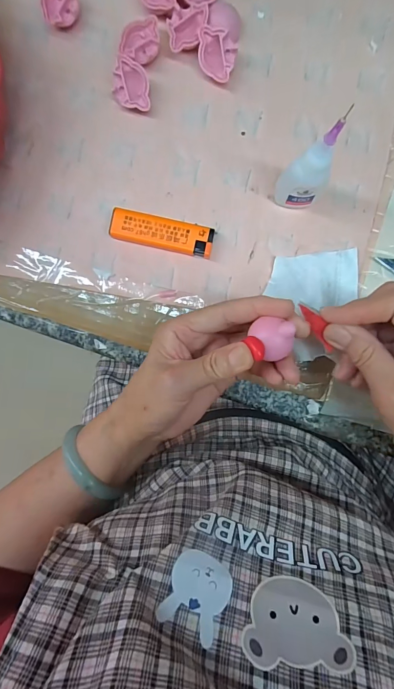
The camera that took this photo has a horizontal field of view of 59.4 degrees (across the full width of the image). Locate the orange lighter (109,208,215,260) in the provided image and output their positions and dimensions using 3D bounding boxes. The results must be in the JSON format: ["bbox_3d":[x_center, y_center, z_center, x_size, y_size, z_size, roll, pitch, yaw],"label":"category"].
[{"bbox_3d":[-0.027,-0.087,0.273,0.079,0.012,0.023,13,92,0],"label":"orange lighter"}]

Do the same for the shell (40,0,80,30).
[{"bbox_3d":[-0.106,-0.263,0.270,0.029,0.017,0.028,0,92,1],"label":"shell"}]

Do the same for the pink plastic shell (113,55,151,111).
[{"bbox_3d":[-0.050,-0.200,0.269,0.029,0.012,0.032,8,108,-6],"label":"pink plastic shell"}]

